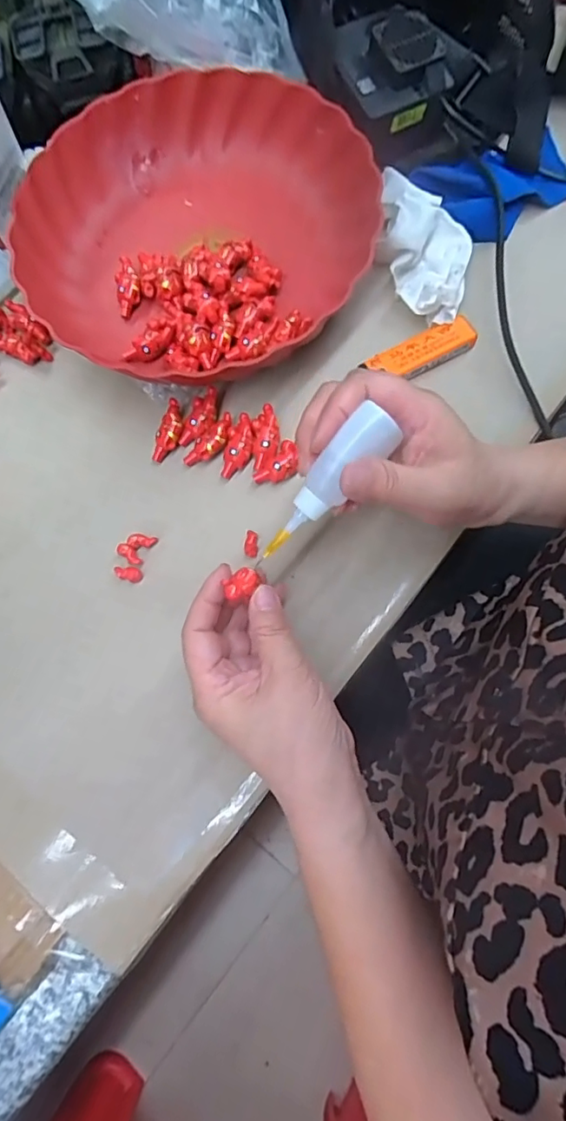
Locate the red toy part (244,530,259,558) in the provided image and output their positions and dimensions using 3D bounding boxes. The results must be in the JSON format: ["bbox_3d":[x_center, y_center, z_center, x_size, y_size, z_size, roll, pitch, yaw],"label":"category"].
[{"bbox_3d":[-0.020,-0.011,0.342,0.008,0.004,0.018,-2,79,1],"label":"red toy part"}]

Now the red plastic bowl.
[{"bbox_3d":[-0.059,-0.236,0.389,0.234,0.068,0.214,-1,76,6],"label":"red plastic bowl"}]

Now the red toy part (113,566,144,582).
[{"bbox_3d":[-0.100,0.008,0.347,0.019,0.007,0.010,17,80,5],"label":"red toy part"}]

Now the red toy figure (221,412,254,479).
[{"bbox_3d":[-0.029,-0.075,0.353,0.018,0.007,0.043,18,92,5],"label":"red toy figure"}]

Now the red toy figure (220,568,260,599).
[{"bbox_3d":[-0.022,0.012,0.287,0.013,0.009,0.020,37,82,8],"label":"red toy figure"}]

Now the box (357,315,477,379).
[{"bbox_3d":[0.094,-0.141,0.367,0.073,0.018,0.025,-26,79,-4],"label":"box"}]

